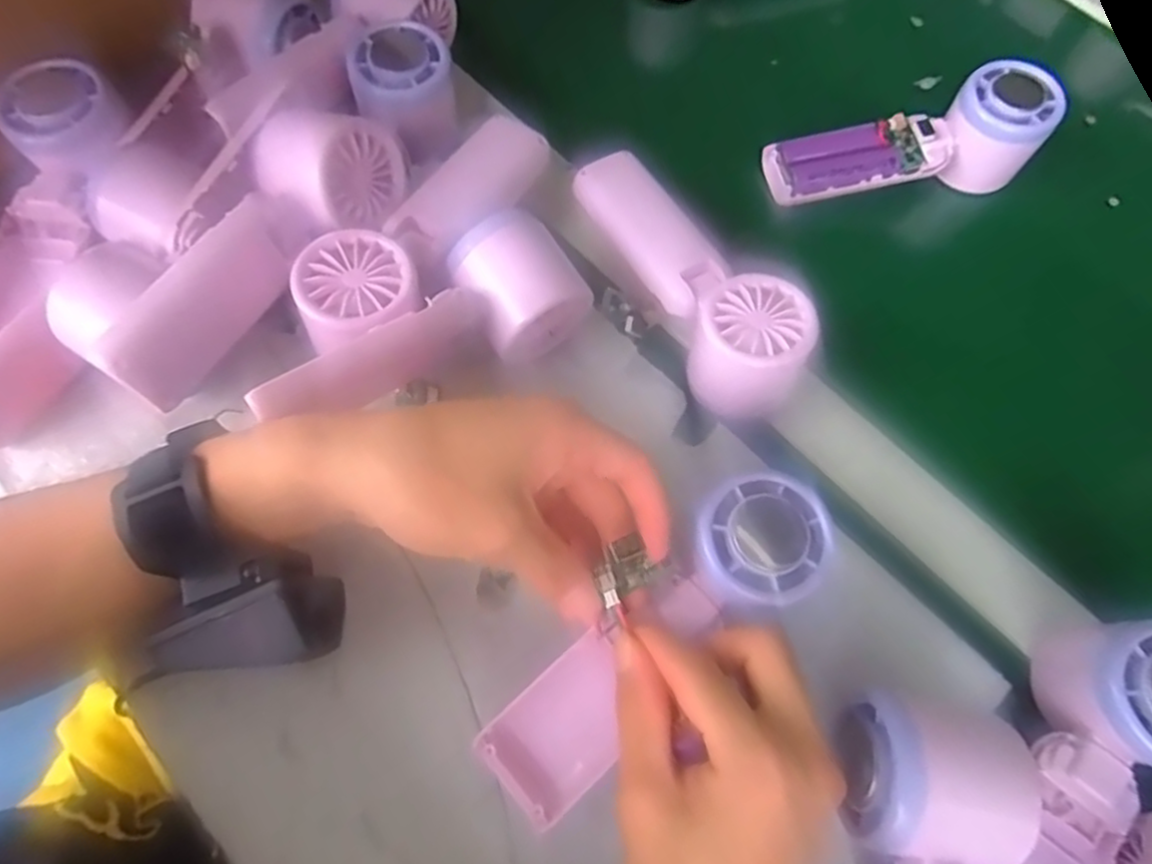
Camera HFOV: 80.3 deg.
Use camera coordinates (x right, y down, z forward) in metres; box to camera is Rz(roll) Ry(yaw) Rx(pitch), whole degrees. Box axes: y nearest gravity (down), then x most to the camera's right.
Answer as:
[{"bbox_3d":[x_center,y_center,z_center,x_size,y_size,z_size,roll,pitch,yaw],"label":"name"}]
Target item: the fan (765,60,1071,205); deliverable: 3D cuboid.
[{"bbox_3d":[0.200,-0.174,0.410,0.159,0.049,0.053,-14,69,-7],"label":"fan"}]

